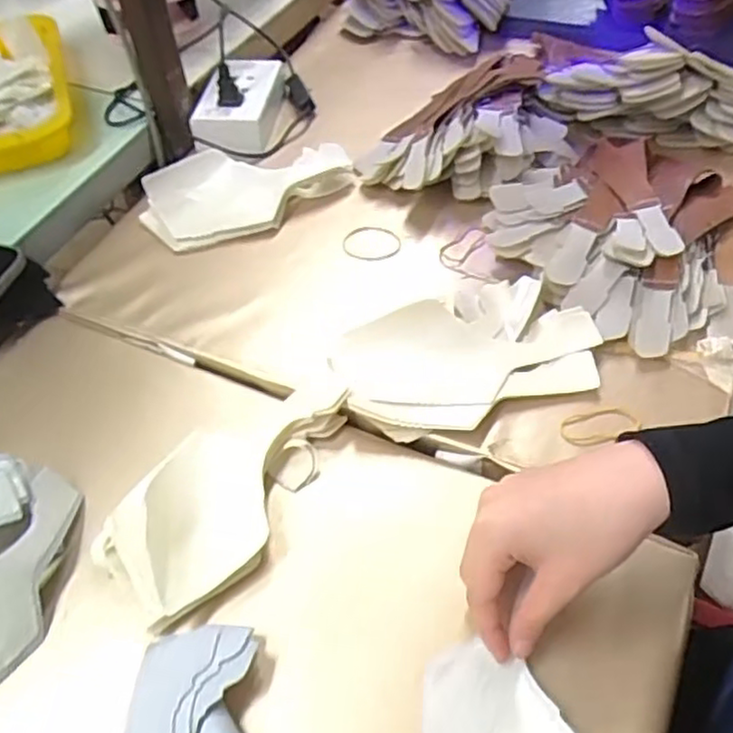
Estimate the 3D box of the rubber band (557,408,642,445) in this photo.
[{"bbox_3d":[0.161,0.041,0.481,0.056,0.004,0.026,-9,52,-3],"label":"rubber band"}]

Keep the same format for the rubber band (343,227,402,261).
[{"bbox_3d":[0.004,-0.110,0.612,0.051,0.004,0.049,-2,50,2],"label":"rubber band"}]

